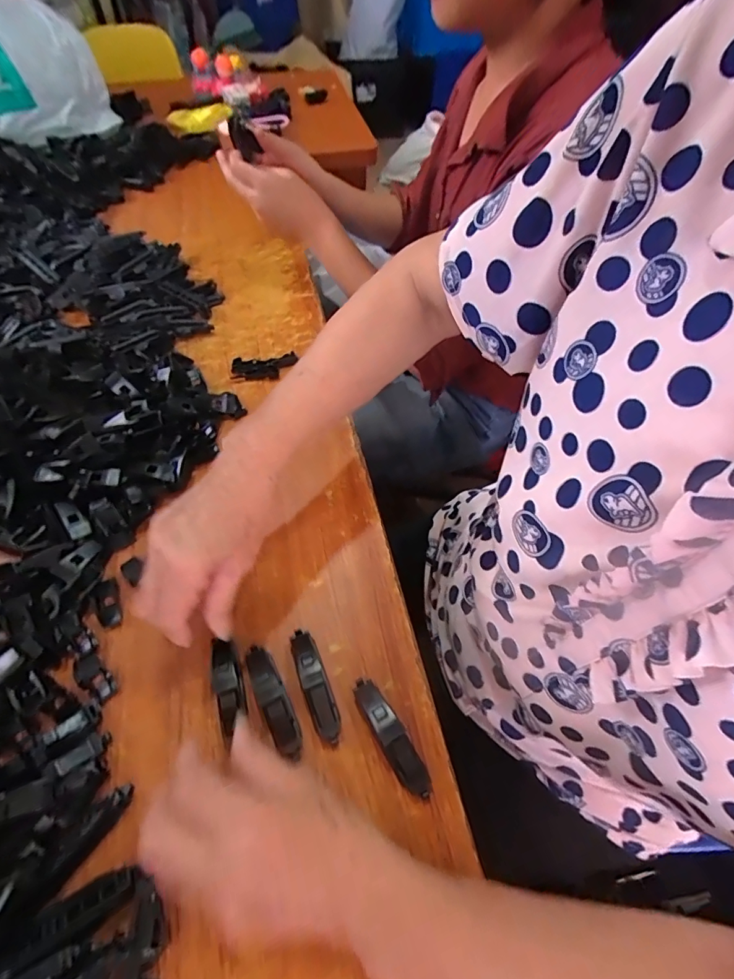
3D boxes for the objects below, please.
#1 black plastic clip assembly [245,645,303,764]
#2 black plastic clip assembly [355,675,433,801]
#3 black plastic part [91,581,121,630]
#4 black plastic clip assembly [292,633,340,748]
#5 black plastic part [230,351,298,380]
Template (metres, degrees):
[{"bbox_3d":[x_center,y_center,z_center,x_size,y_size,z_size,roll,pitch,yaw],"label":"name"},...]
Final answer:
[{"bbox_3d":[-0.067,0.147,0.311,0.019,0.021,0.080,-23,60,-16],"label":"black plastic clip assembly"},{"bbox_3d":[0.017,0.170,0.302,0.020,0.019,0.082,-26,61,-18],"label":"black plastic clip assembly"},{"bbox_3d":[-0.209,0.090,0.353,0.014,0.014,0.040,-22,60,-16],"label":"black plastic part"},{"bbox_3d":[-0.038,0.142,0.321,0.020,0.015,0.080,-18,59,-14],"label":"black plastic clip assembly"},{"bbox_3d":[-0.121,-0.143,0.514,0.072,0.011,0.030,-6,57,-6],"label":"black plastic part"}]

